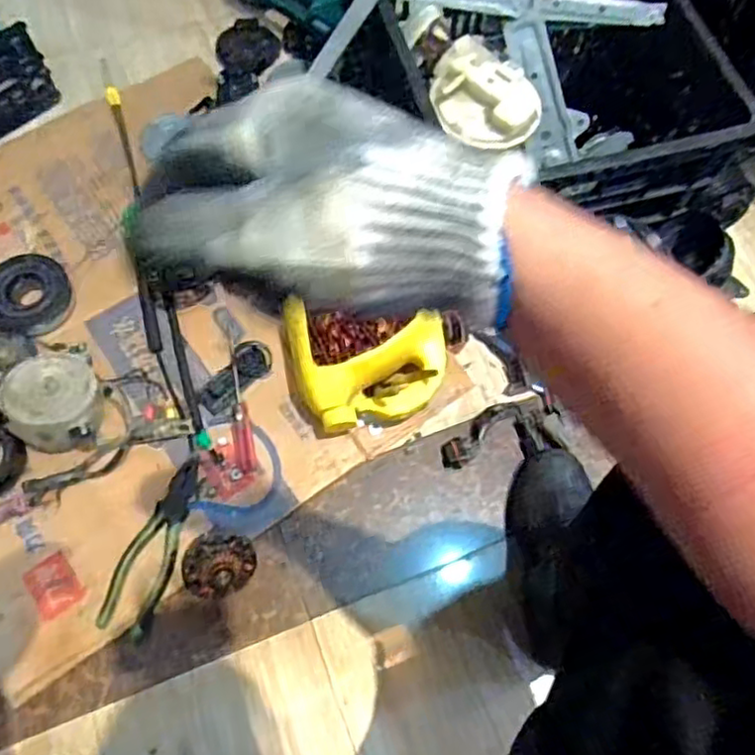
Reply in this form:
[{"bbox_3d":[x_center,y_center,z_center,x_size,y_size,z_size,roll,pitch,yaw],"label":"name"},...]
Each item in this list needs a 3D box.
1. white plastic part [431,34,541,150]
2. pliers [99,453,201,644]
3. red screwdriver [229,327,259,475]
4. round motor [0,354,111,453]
[{"bbox_3d":[0.117,-0.304,0.711,0.116,0.035,0.103,9,67,2],"label":"white plastic part"},{"bbox_3d":[-0.247,0.184,0.746,0.053,0.015,0.200,18,65,6],"label":"pliers"},{"bbox_3d":[-0.174,0.026,0.821,0.023,0.017,0.193,-12,68,-7],"label":"red screwdriver"},{"bbox_3d":[-0.372,0.030,0.779,0.118,0.067,0.110,27,69,9],"label":"round motor"}]

